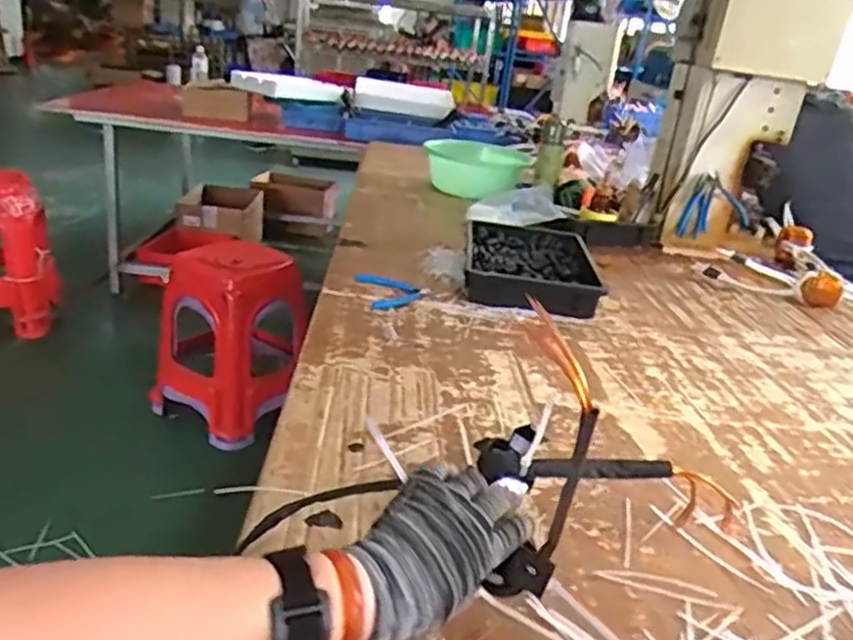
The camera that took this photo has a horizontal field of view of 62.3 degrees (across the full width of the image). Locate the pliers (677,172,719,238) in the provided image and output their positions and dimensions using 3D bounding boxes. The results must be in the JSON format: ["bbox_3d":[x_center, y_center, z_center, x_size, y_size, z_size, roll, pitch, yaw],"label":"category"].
[{"bbox_3d":[0.656,-0.279,1.711,0.059,0.148,0.032,17,26,23],"label":"pliers"}]

